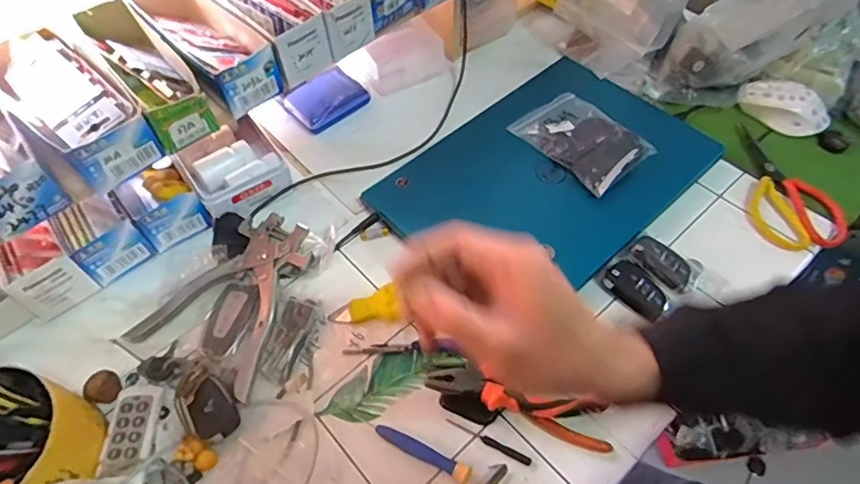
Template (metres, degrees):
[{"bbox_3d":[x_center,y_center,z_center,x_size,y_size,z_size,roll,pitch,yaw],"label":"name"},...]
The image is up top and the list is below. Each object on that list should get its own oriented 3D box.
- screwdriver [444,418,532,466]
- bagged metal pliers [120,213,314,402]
[{"bbox_3d":[0.049,0.168,0.449,0.077,0.004,0.007,24,60,16],"label":"screwdriver"},{"bbox_3d":[-0.190,0.045,0.526,0.138,0.020,0.174,22,60,16],"label":"bagged metal pliers"}]

